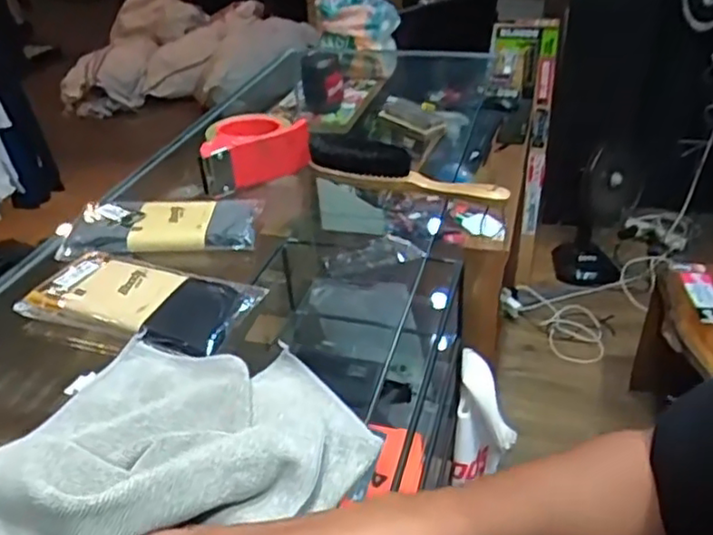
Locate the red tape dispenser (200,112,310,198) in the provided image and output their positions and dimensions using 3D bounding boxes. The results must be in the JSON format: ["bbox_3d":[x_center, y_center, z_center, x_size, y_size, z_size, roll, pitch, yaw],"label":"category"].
[{"bbox_3d":[-0.122,-0.140,0.795,0.134,0.055,0.101,-11,35,-11],"label":"red tape dispenser"}]

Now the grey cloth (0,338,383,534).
[{"bbox_3d":[-0.148,0.099,0.426,0.274,0.076,0.201,-18,37,-21],"label":"grey cloth"}]

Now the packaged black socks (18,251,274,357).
[{"bbox_3d":[-0.196,0.024,0.585,0.207,0.023,0.096,10,36,19],"label":"packaged black socks"}]

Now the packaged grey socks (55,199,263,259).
[{"bbox_3d":[-0.203,-0.044,0.692,0.200,0.030,0.089,-2,34,1],"label":"packaged grey socks"}]

